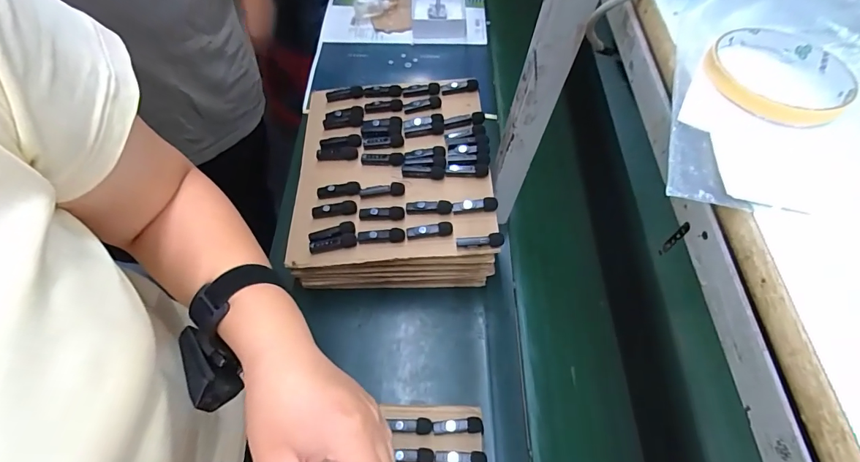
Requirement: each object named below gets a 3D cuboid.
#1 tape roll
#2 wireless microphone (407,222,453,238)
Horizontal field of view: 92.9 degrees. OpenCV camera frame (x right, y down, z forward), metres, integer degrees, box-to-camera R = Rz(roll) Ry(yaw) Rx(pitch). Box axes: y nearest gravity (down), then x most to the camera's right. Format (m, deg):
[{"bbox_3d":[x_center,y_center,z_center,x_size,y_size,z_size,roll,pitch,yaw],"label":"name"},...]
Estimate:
[{"bbox_3d":[0.214,-0.098,0.252,0.078,0.013,0.083,2,60,-3],"label":"tape roll"},{"bbox_3d":[-0.001,0.001,0.575,0.063,0.012,0.020,-8,104,-1],"label":"wireless microphone"}]

